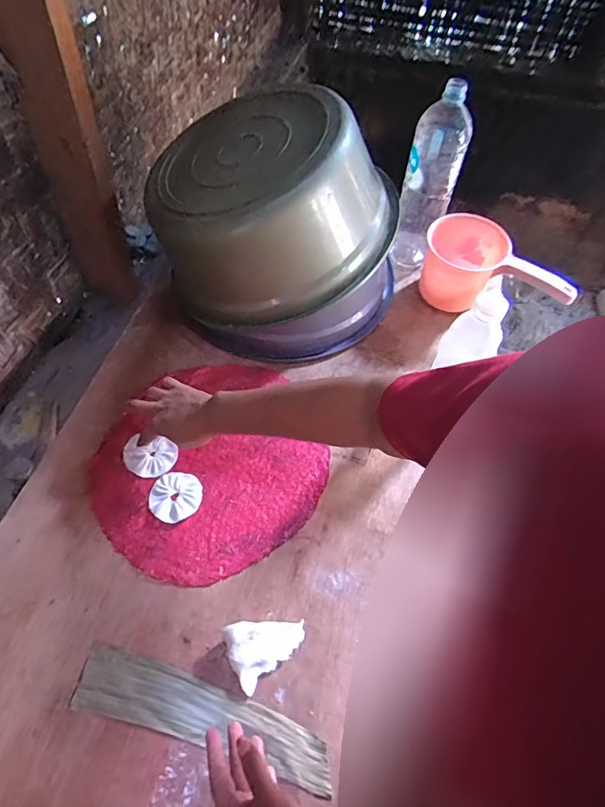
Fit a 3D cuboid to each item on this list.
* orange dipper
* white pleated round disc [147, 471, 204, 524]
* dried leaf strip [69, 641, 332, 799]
[{"bbox_3d":[0.335,-0.228,0.846,0.245,0.136,0.135,15,57,7],"label":"orange dipper"},{"bbox_3d":[-0.182,0.133,0.672,0.073,0.004,0.073,16,57,7],"label":"white pleated round disc"},{"bbox_3d":[-0.111,0.353,0.530,0.297,0.005,0.064,16,57,6],"label":"dried leaf strip"}]

